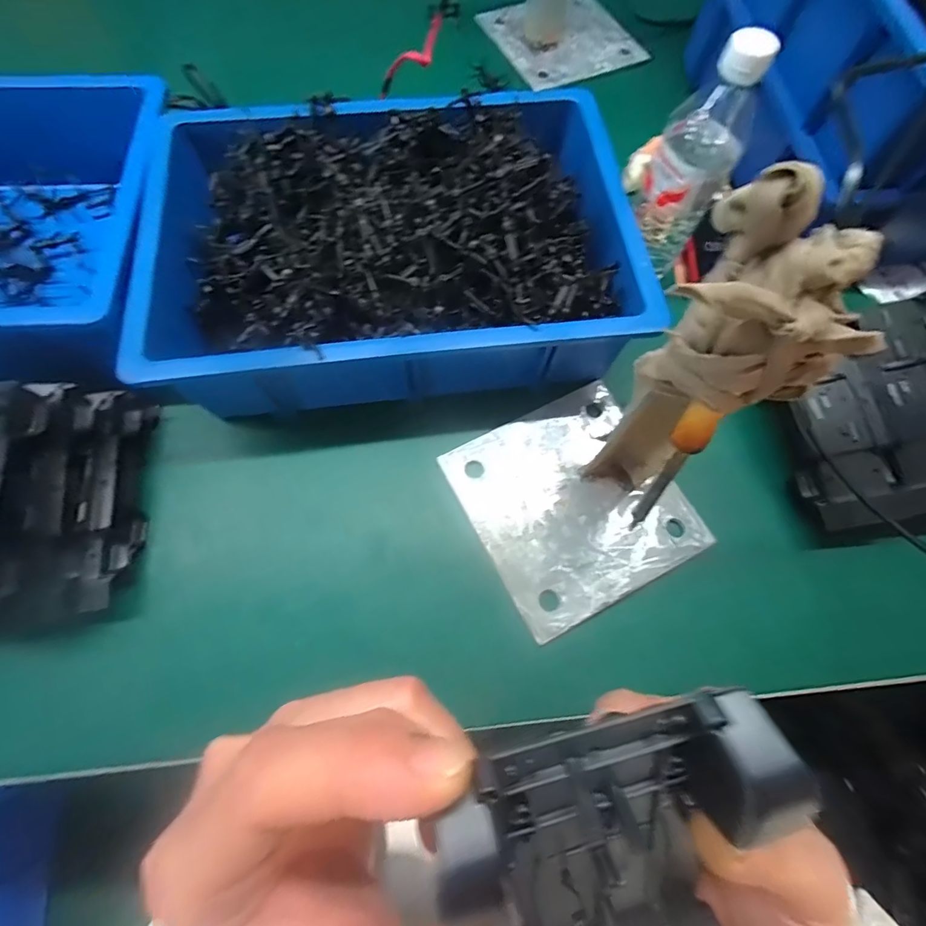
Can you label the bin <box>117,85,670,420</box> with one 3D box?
[{"bbox_3d":[-0.068,-0.220,0.440,0.441,0.145,0.310,-7,70,-4],"label":"bin"}]

